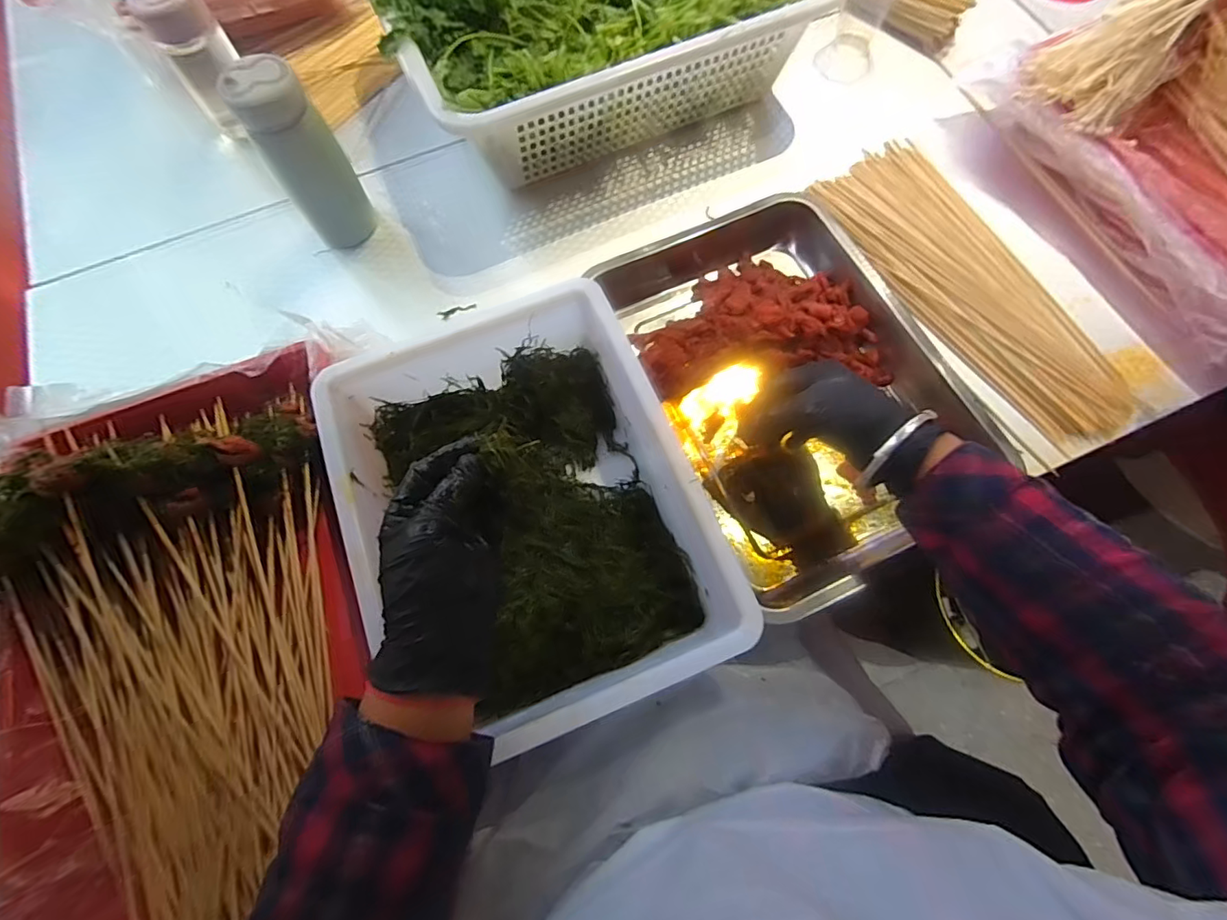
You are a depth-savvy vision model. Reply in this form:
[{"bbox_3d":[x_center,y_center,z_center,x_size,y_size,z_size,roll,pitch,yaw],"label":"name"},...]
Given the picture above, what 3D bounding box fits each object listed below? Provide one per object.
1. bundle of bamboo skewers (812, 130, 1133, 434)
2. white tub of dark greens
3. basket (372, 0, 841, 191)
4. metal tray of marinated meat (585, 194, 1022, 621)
[{"bbox_3d":[0.355,-0.180,0.523,0.133,0.028,0.352,-29,73,-8],"label":"bundle of bamboo skewers"},{"bbox_3d":[-0.066,0.039,0.420,0.237,0.092,0.304,-22,72,-6],"label":"white tub of dark greens"},{"bbox_3d":[-0.020,-0.474,0.571,0.411,0.140,0.278,-22,72,-6],"label":"basket"},{"bbox_3d":[0.171,-0.087,0.487,0.262,0.059,0.369,-24,72,-6],"label":"metal tray of marinated meat"}]

